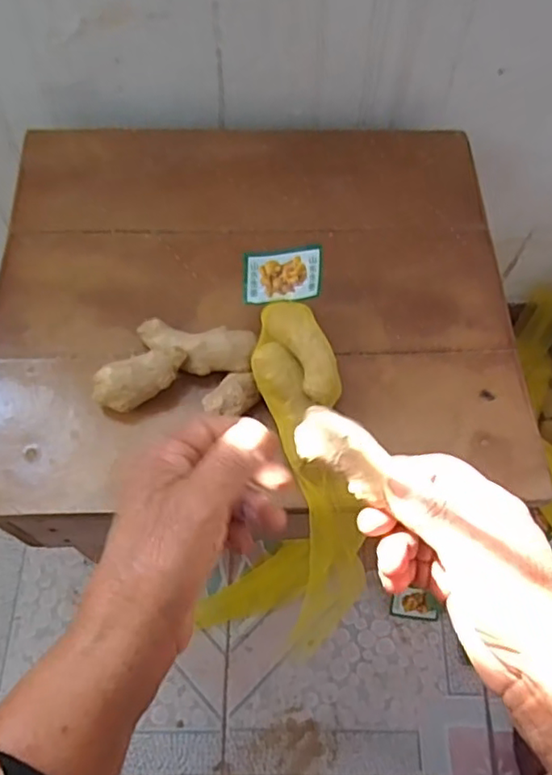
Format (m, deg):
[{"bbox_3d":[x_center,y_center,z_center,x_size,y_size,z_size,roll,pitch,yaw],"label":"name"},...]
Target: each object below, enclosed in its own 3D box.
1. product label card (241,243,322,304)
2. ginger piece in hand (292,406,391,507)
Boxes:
[{"bbox_3d":[0.004,-0.080,0.433,0.056,0.004,0.038,-3,85,21],"label":"product label card"},{"bbox_3d":[0.034,0.032,0.310,0.049,0.021,0.028,29,68,14],"label":"ginger piece in hand"}]

